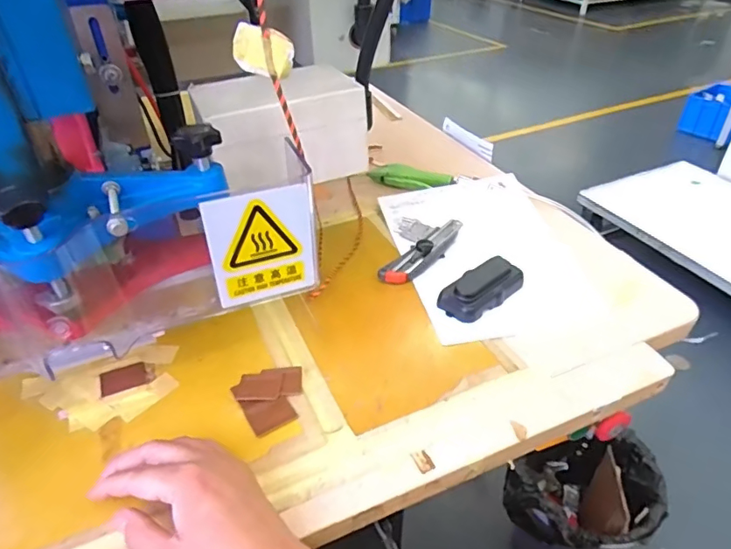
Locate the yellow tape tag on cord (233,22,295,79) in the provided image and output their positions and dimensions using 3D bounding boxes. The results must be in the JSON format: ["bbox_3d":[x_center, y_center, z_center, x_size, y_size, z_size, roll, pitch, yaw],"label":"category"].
[{"bbox_3d":[-0.074,-0.162,0.367,0.042,0.033,0.010,2,38,3],"label":"yellow tape tag on cord"}]

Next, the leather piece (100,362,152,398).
[{"bbox_3d":[-0.225,0.096,0.474,0.042,0.004,0.030,-14,42,-18],"label":"leather piece"}]

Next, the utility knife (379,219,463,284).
[{"bbox_3d":[0.074,-0.029,0.626,0.032,0.023,0.143,30,47,30],"label":"utility knife"}]

